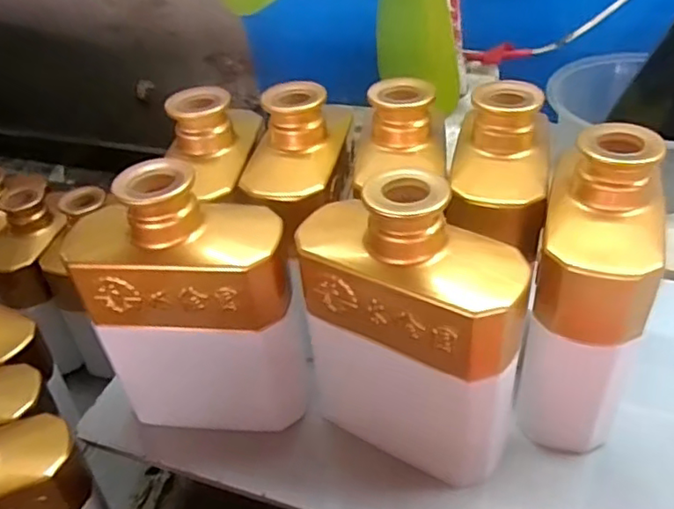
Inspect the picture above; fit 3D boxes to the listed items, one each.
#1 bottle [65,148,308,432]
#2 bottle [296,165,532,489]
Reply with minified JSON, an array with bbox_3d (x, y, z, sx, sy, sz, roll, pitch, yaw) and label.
[{"bbox_3d":[-0.077,0.031,0.324,0.111,0.151,0.055,1,42,7],"label":"bottle"},{"bbox_3d":[0.035,0.039,0.304,0.112,0.155,0.052,21,48,27],"label":"bottle"}]

